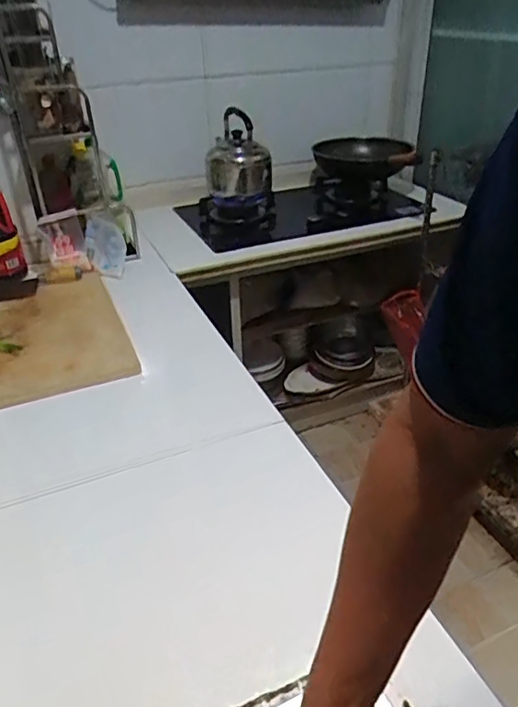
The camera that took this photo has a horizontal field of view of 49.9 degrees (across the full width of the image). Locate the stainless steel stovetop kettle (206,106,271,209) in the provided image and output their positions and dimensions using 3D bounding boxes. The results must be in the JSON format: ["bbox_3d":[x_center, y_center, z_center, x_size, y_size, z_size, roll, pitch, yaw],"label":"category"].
[{"bbox_3d":[-0.062,-0.574,1.639,0.196,0.263,0.227,0,33,3],"label":"stainless steel stovetop kettle"}]

